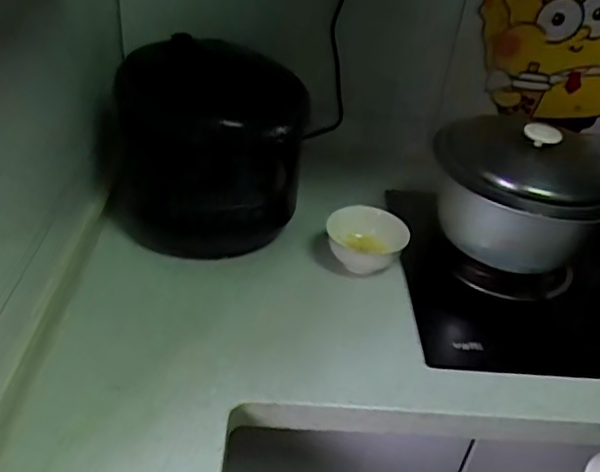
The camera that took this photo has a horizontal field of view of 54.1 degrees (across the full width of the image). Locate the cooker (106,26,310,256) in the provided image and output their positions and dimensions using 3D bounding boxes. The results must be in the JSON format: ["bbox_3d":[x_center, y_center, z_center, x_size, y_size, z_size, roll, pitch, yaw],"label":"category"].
[{"bbox_3d":[-0.138,-0.145,0.922,0.262,0.260,0.273,13,36,8],"label":"cooker"}]

